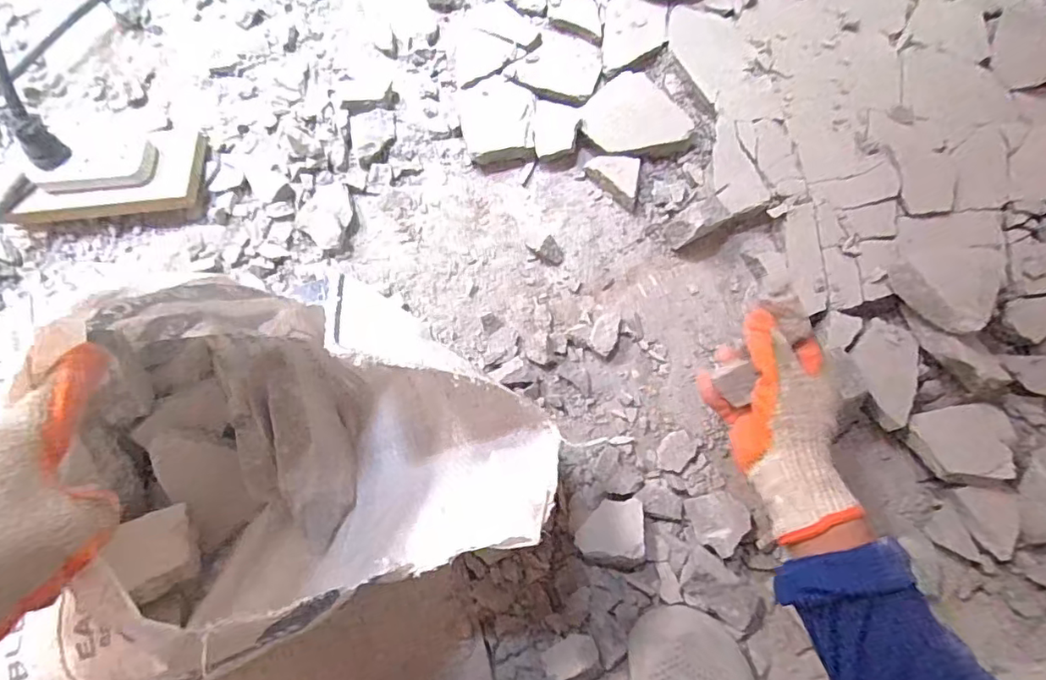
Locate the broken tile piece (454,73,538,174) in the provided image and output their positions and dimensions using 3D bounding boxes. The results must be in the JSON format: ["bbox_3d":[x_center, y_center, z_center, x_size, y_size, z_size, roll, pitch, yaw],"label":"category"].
[{"bbox_3d":[-0.030,-0.256,0.656,0.086,0.026,0.103,-10,77,-1],"label":"broken tile piece"}]

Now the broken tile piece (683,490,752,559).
[{"bbox_3d":[0.195,0.178,0.541,0.056,0.011,0.057,-17,58,-4],"label":"broken tile piece"}]

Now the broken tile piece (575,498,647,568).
[{"bbox_3d":[0.085,0.186,0.540,0.064,0.012,0.059,-5,51,16],"label":"broken tile piece"}]

